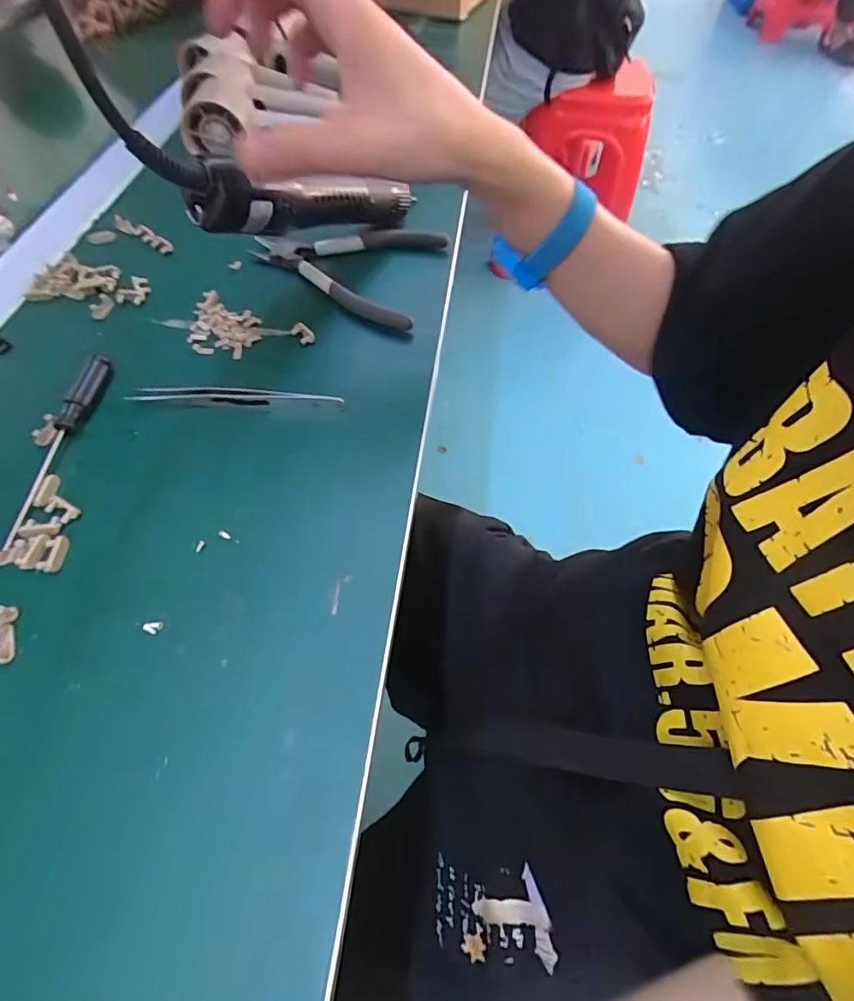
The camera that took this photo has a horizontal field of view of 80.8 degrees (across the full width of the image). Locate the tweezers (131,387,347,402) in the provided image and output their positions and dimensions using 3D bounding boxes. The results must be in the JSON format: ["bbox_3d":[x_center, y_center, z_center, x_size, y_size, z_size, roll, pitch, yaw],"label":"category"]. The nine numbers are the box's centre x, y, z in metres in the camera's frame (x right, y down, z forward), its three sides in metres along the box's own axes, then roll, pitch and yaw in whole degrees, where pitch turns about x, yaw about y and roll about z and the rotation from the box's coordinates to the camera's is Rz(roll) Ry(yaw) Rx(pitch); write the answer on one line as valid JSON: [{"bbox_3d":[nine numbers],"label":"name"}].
[{"bbox_3d":[-0.118,-0.065,0.308,0.127,0.004,0.012,4,57,0],"label":"tweezers"}]

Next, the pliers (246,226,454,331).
[{"bbox_3d":[-0.066,-0.188,0.392,0.140,0.018,0.106,15,58,7],"label":"pliers"}]

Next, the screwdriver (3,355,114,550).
[{"bbox_3d":[-0.209,-0.035,0.286,0.013,0.011,0.132,5,57,0],"label":"screwdriver"}]

